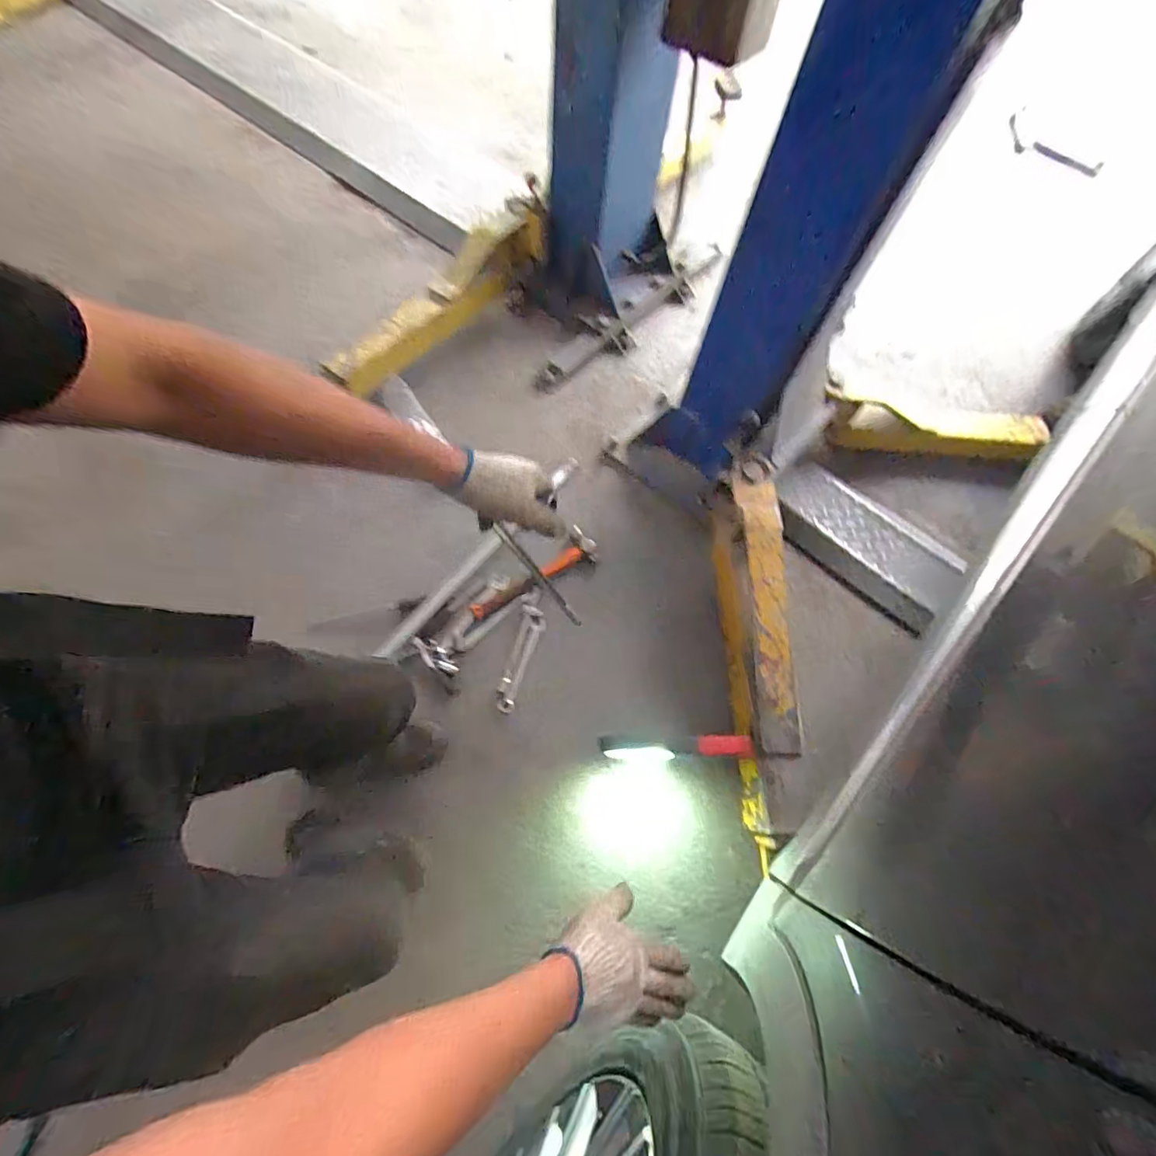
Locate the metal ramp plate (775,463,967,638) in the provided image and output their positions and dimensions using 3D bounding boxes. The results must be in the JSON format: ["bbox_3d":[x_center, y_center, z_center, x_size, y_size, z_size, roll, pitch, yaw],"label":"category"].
[{"bbox_3d":[0.729,-0.094,1.309,0.258,0.079,0.491,-36,72,-19],"label":"metal ramp plate"}]

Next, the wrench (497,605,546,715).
[{"bbox_3d":[-0.124,0.176,1.114,0.055,0.021,0.235,14,64,2],"label":"wrench"}]

